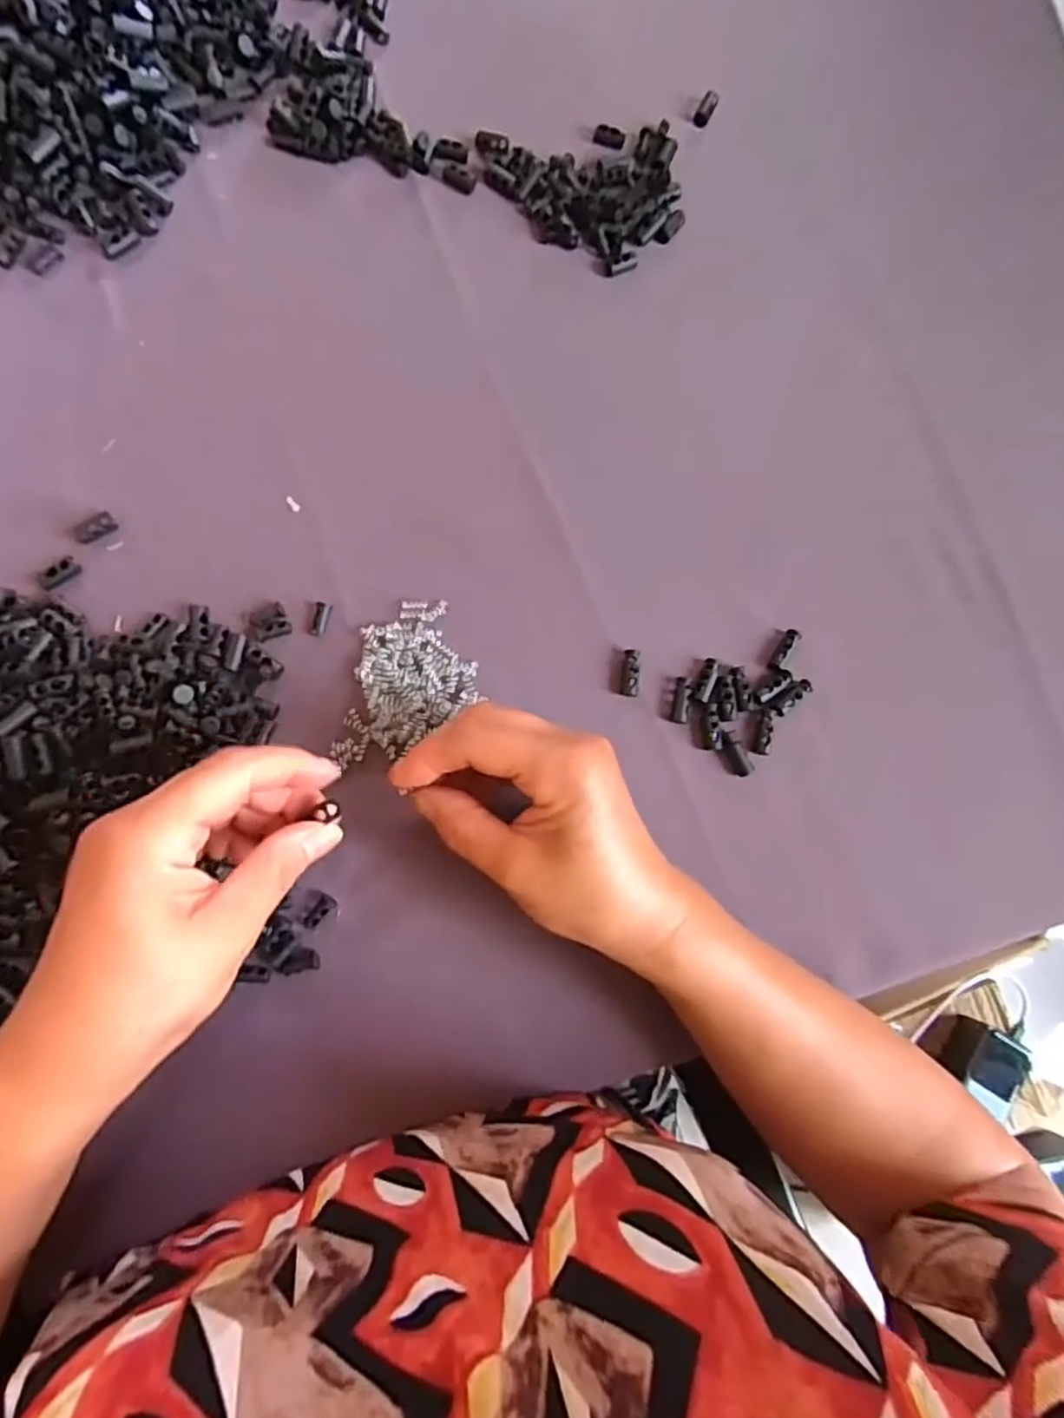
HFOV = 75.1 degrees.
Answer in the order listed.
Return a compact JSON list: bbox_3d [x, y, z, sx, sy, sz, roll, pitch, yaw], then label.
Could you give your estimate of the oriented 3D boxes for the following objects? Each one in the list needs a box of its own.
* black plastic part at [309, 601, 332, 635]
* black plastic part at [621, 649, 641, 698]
[{"bbox_3d":[-0.106,-0.045,0.346,0.008,0.004,0.017,14,82,-4],"label":"black plastic part"},{"bbox_3d":[0.053,-0.019,0.365,0.010,0.006,0.025,7,82,-6],"label":"black plastic part"}]

